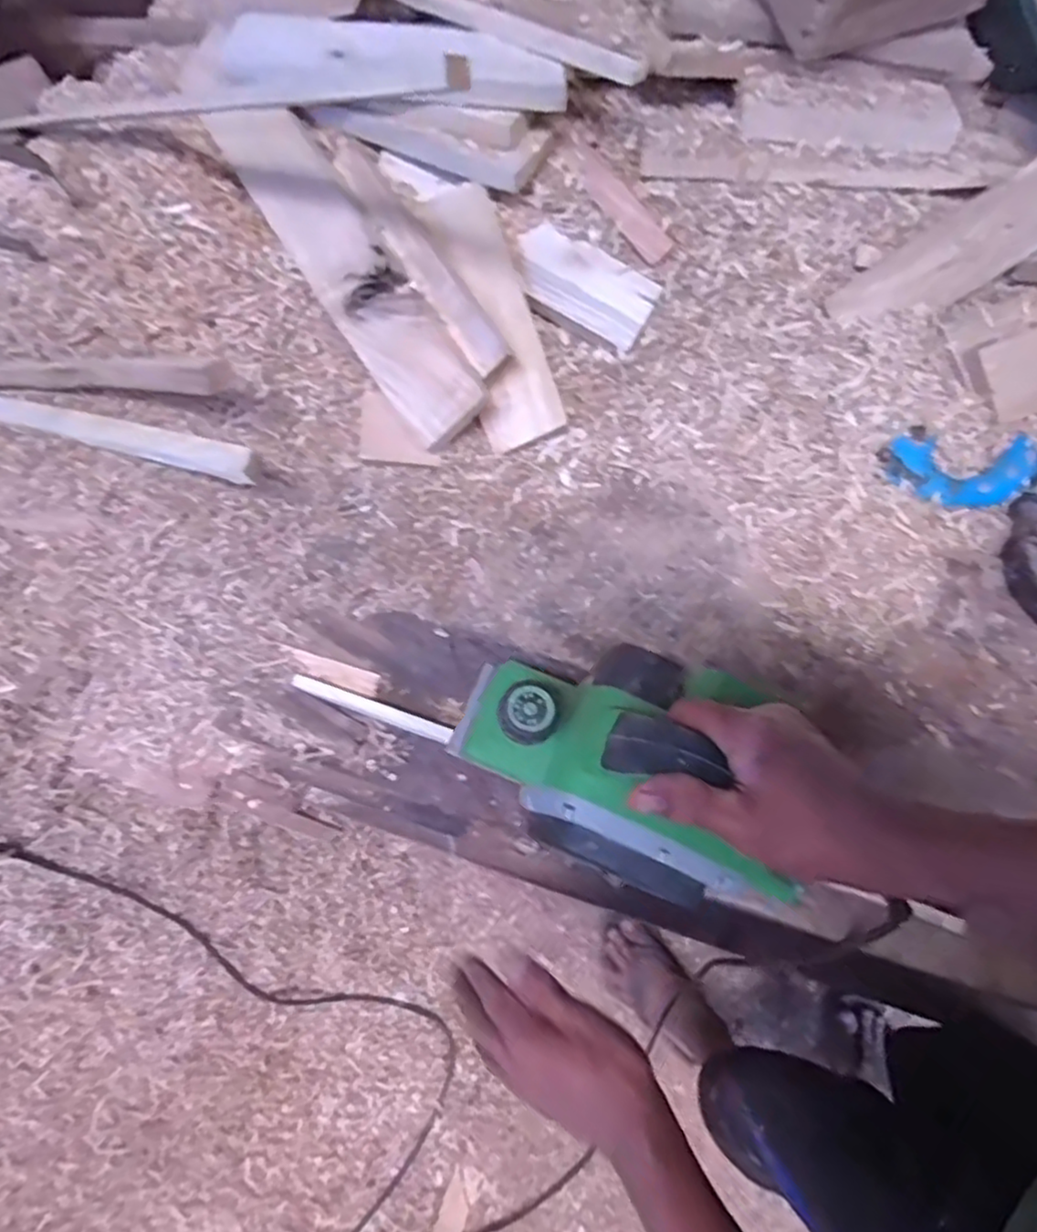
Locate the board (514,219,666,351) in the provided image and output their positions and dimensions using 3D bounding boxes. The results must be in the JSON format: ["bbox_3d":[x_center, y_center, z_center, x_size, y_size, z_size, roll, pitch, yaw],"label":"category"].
[{"bbox_3d":[0.060,-0.307,0.634,0.133,0.006,0.069,29,85,-1],"label":"board"}]

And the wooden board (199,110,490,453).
[{"bbox_3d":[-0.150,-0.307,0.604,0.078,0.026,0.355,-36,83,24],"label":"wooden board"}]

